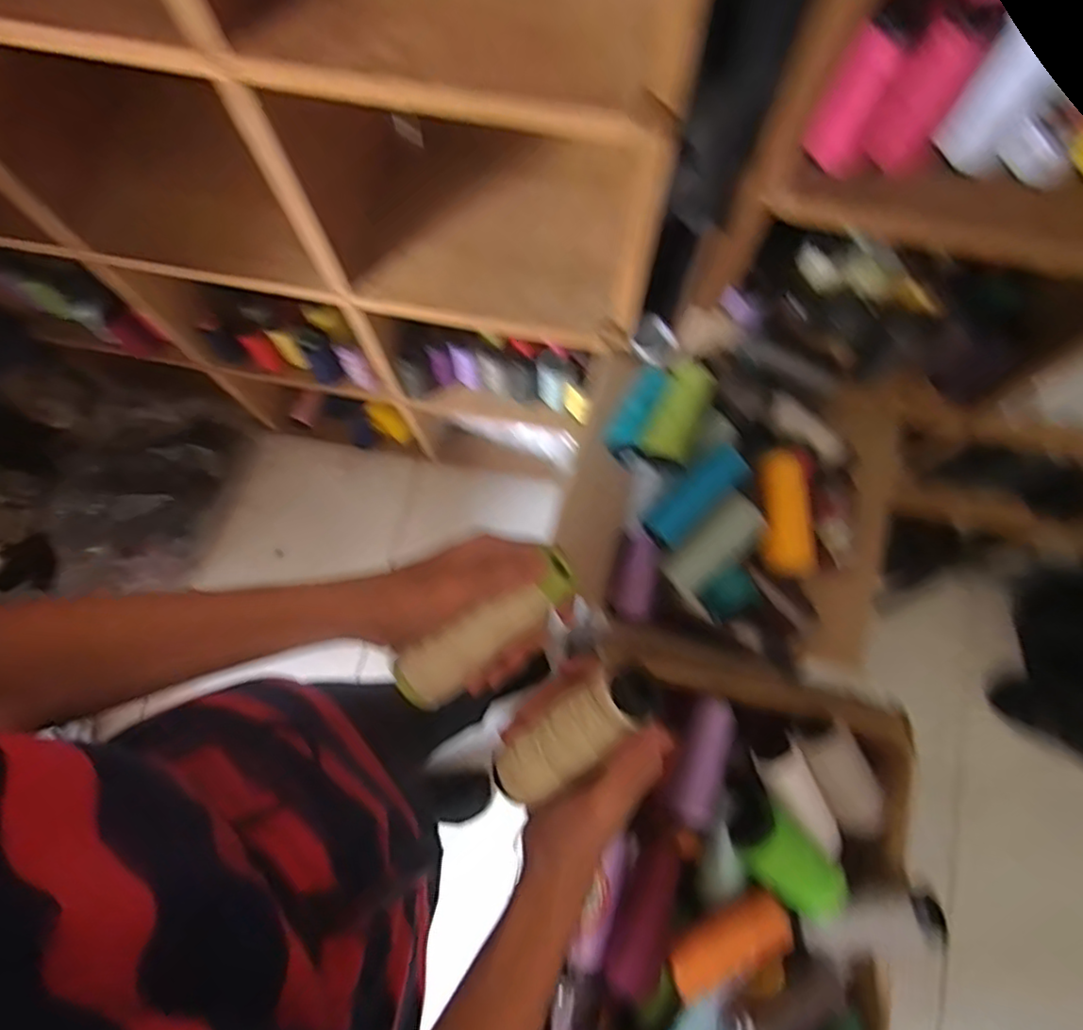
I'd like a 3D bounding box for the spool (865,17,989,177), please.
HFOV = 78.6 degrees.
[{"bbox_3d":[0.264,-0.288,0.461,0.040,0.099,0.040,0,76,0],"label":"spool"}]

